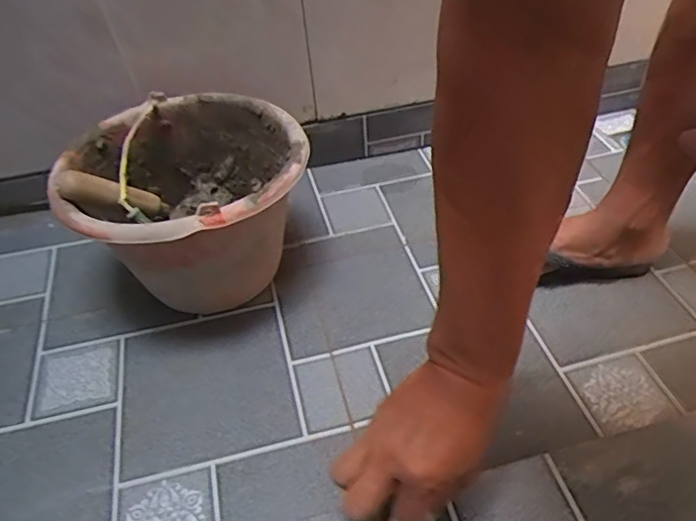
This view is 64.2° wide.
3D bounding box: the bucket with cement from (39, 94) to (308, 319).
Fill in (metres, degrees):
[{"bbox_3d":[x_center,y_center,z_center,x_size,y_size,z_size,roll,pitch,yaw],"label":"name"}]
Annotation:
[{"bbox_3d":[-0.191,-0.059,0.717,0.275,0.206,0.262,-3,46,3],"label":"bucket with cement"}]

